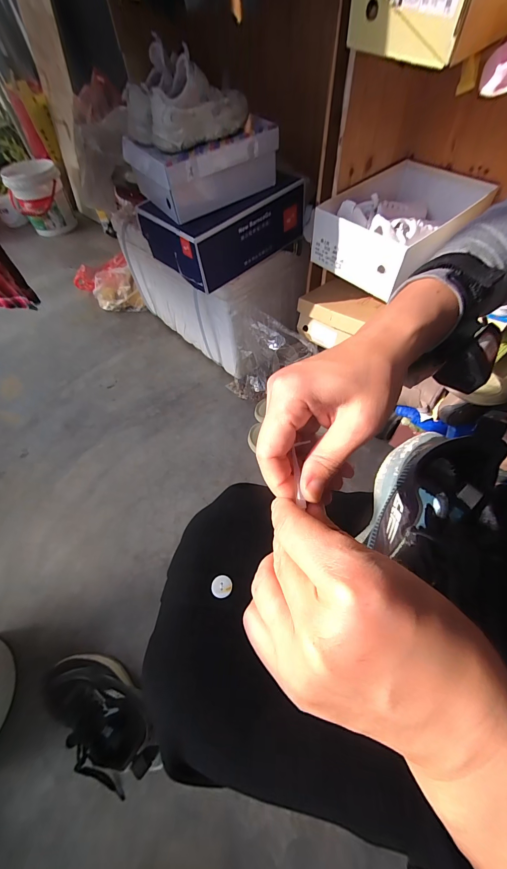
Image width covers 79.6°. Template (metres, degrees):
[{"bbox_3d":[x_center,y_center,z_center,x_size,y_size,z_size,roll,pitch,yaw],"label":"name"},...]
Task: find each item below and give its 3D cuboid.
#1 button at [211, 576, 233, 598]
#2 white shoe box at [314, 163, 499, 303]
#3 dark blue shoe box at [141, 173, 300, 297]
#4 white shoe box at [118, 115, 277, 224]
[{"bbox_3d":[-0.031,0.149,0.299,0.020,0.004,0.019,-2,56,3],"label":"button"},{"bbox_3d":[0.311,-0.437,0.633,0.325,0.110,0.222,-39,62,-20],"label":"white shoe box"},{"bbox_3d":[-0.064,-0.511,0.733,0.340,0.126,0.203,-40,62,-21],"label":"dark blue shoe box"},{"bbox_3d":[-0.104,-0.573,0.646,0.261,0.116,0.174,-32,60,-17],"label":"white shoe box"}]

